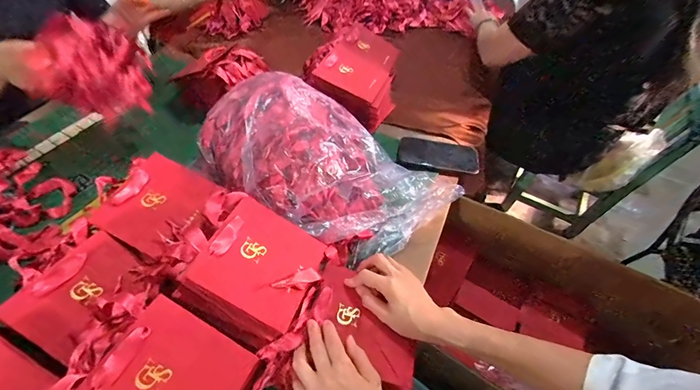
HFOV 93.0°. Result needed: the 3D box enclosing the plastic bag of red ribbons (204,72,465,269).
[{"bbox_3d":[-0.066,-0.057,0.595,0.436,0.163,0.233,34,57,24],"label":"plastic bag of red ribbons"}]

